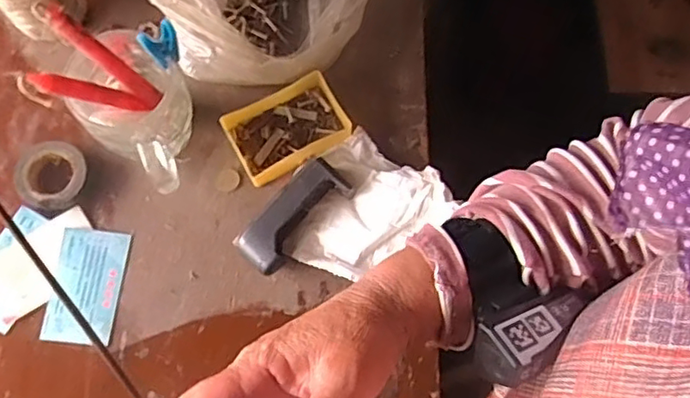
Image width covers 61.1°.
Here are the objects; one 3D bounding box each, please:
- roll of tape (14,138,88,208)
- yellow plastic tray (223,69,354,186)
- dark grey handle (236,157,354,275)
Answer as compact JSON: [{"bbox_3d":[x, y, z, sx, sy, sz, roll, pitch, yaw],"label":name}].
[{"bbox_3d":[-0.238,-0.020,0.477,0.053,0.018,0.054,1,73,-2],"label":"roll of tape"},{"bbox_3d":[-0.048,-0.060,0.490,0.094,0.018,0.068,-29,76,-10],"label":"yellow plastic tray"},{"bbox_3d":[-0.043,0.012,0.461,0.046,0.038,0.095,42,76,10],"label":"dark grey handle"}]

